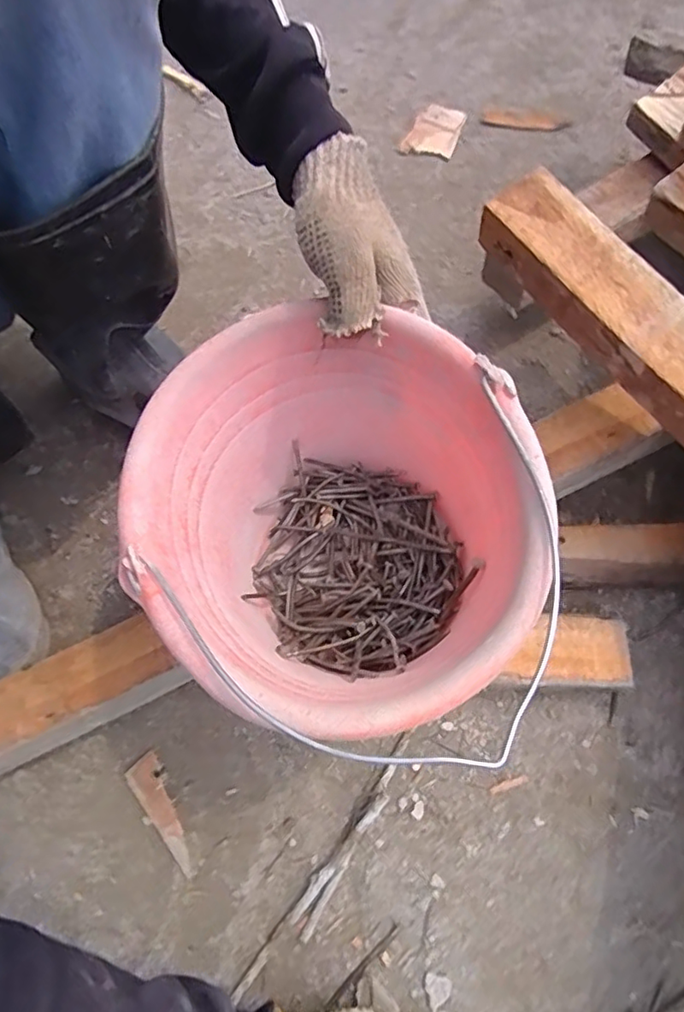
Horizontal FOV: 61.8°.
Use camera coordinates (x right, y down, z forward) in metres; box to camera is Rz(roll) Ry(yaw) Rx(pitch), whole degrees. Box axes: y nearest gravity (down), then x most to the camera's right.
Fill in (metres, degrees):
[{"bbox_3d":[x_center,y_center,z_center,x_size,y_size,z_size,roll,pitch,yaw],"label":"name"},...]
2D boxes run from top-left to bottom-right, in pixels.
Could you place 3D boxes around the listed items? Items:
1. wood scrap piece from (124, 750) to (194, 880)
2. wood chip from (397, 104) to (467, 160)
[{"bbox_3d":[-0.137,0.240,0.448,0.026,0.006,0.091,-36,70,-14],"label":"wood scrap piece"},{"bbox_3d":[0.121,-0.494,0.750,0.067,0.010,0.088,18,68,9],"label":"wood chip"}]

